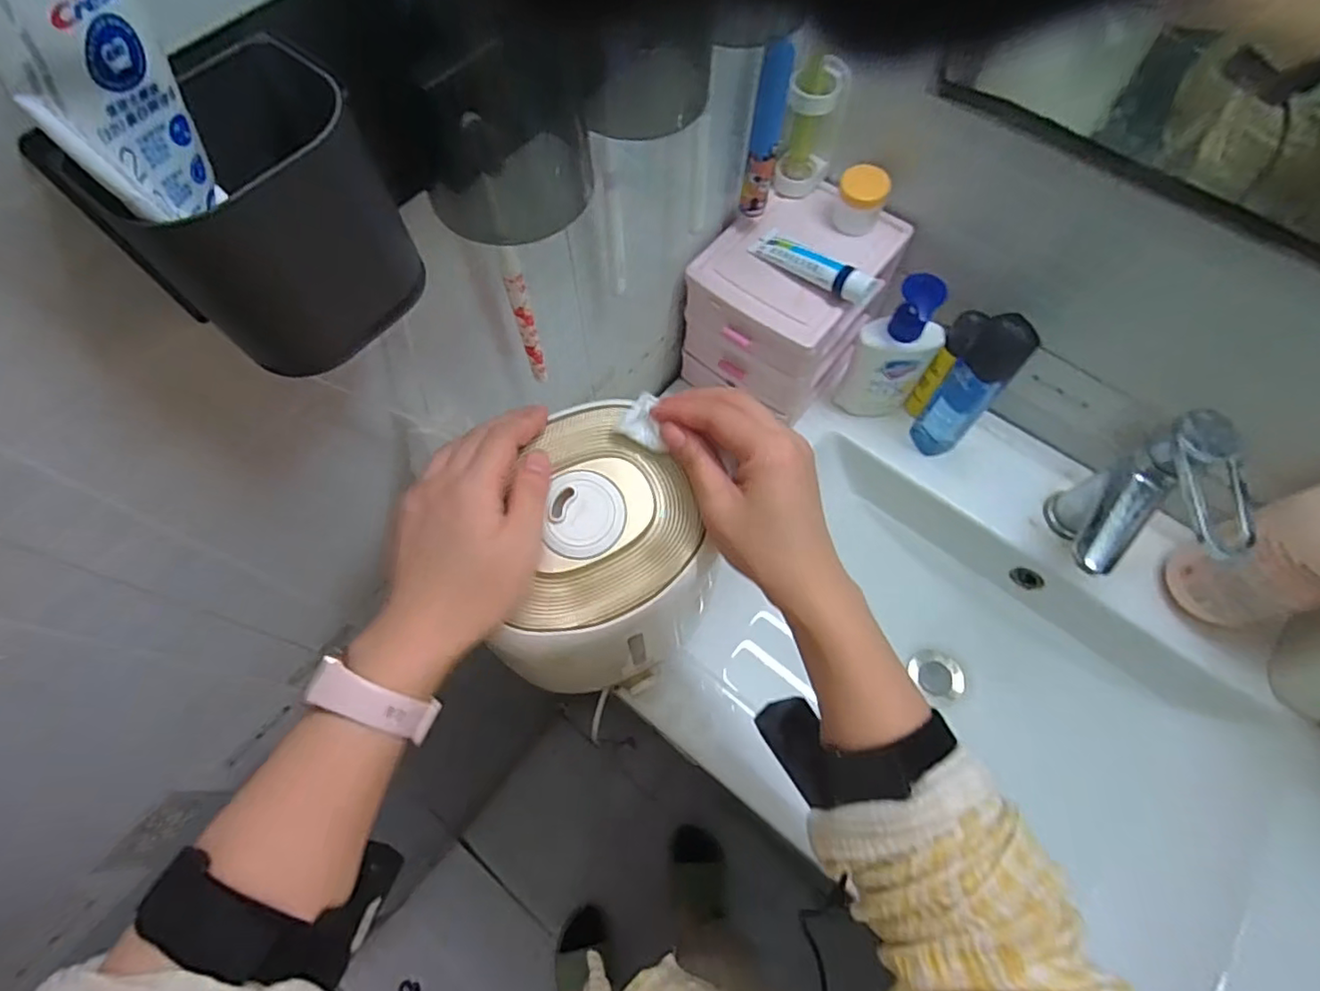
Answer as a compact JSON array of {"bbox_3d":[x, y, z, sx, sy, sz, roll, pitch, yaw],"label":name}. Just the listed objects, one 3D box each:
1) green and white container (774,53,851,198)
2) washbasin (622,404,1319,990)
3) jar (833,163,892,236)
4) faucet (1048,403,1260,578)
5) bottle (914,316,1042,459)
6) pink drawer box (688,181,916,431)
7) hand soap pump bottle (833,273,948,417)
[{"bbox_3d":[0.127,-0.305,0.511,0.040,0.111,0.041,0,66,0],"label":"green and white container"},{"bbox_3d":[0.339,0.216,0.588,0.639,0.178,0.411,37,70,15],"label":"washbasin"},{"bbox_3d":[0.172,-0.251,0.526,0.039,0.050,0.035,22,67,9],"label":"jar"},{"bbox_3d":[0.376,0.027,0.499,0.067,0.176,0.123,31,69,13],"label":"faucet"},{"bbox_3d":[0.281,-0.095,0.560,0.045,0.173,0.042,0,66,0],"label":"bottle"},{"bbox_3d":[0.120,-0.177,0.590,0.139,0.146,0.168,36,70,14],"label":"pink drawer box"},{"bbox_3d":[0.217,-0.129,0.574,0.069,0.178,0.046,31,69,13],"label":"hand soap pump bottle"}]

